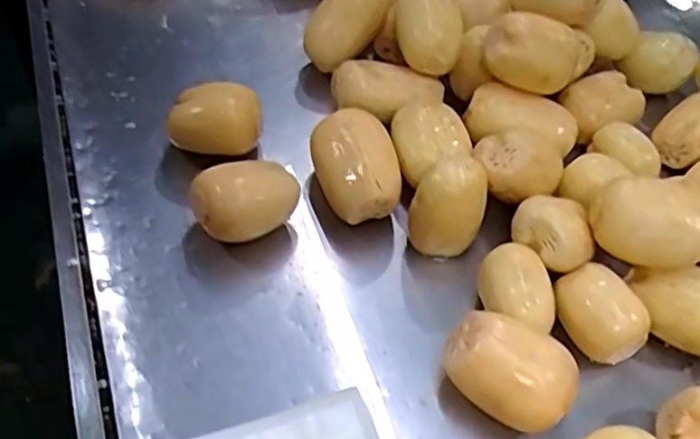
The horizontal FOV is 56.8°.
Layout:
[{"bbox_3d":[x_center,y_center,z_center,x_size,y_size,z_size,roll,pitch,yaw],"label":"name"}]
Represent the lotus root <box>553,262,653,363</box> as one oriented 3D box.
[{"bbox_3d":[0.231,0.086,0.601,0.057,0.057,0.085,-23,56,-22],"label":"lotus root"}]

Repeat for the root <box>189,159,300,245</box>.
[{"bbox_3d":[-0.107,-0.013,0.664,0.104,0.080,0.069,-30,58,-26],"label":"root"}]

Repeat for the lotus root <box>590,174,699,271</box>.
[{"bbox_3d":[0.286,0.005,0.608,0.107,0.069,0.071,19,51,11],"label":"lotus root"}]

